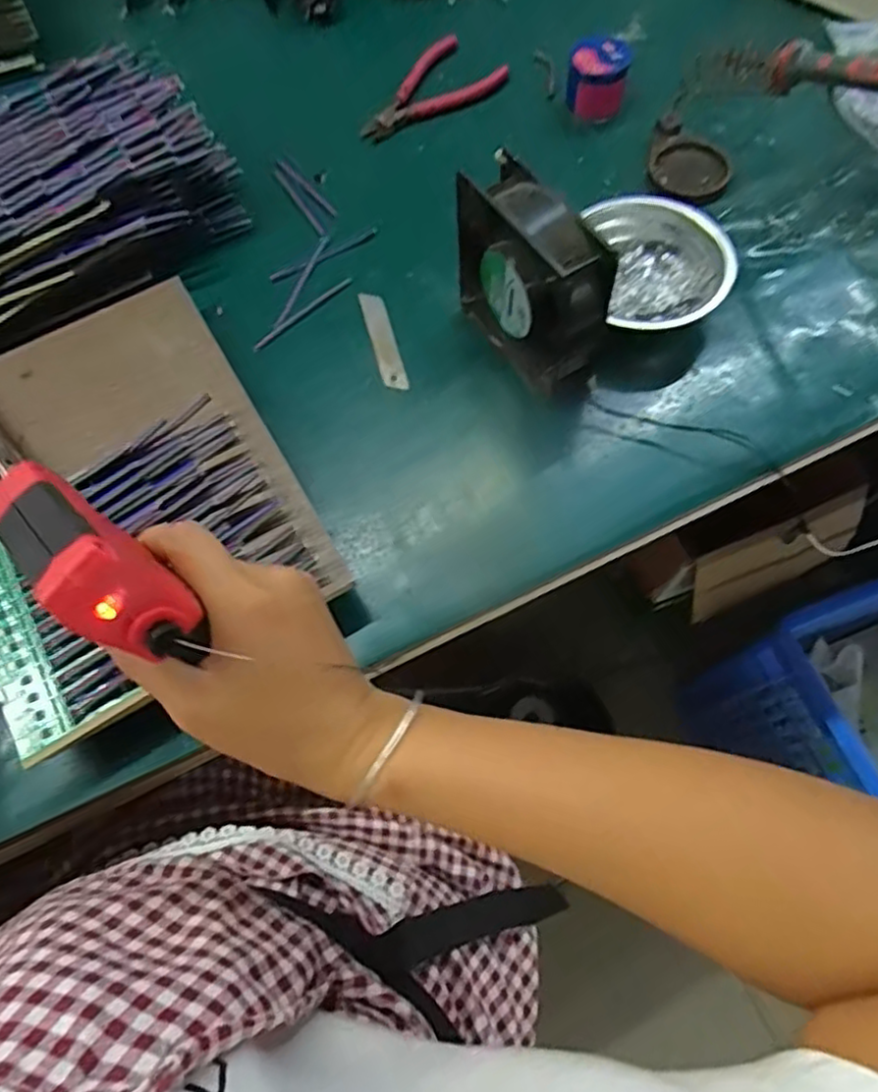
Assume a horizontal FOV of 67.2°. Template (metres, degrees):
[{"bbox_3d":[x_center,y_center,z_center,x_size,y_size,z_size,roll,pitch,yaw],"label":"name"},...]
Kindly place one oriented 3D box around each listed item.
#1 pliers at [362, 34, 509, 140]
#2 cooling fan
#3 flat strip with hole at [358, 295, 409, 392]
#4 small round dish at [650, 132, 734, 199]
[{"bbox_3d":[-0.002,-0.419,0.613,0.080,0.011,0.142,35,73,15],"label":"pliers"},{"bbox_3d":[0.062,-0.177,0.455,0.047,0.118,0.127,-34,70,-12],"label":"cooling fan"},{"bbox_3d":[-0.044,-0.162,0.519,0.020,0.005,0.095,-12,67,-11],"label":"flat strip with hole"},{"bbox_3d":[0.211,-0.326,0.564,0.062,0.010,0.071,-12,68,-3],"label":"small round dish"}]

